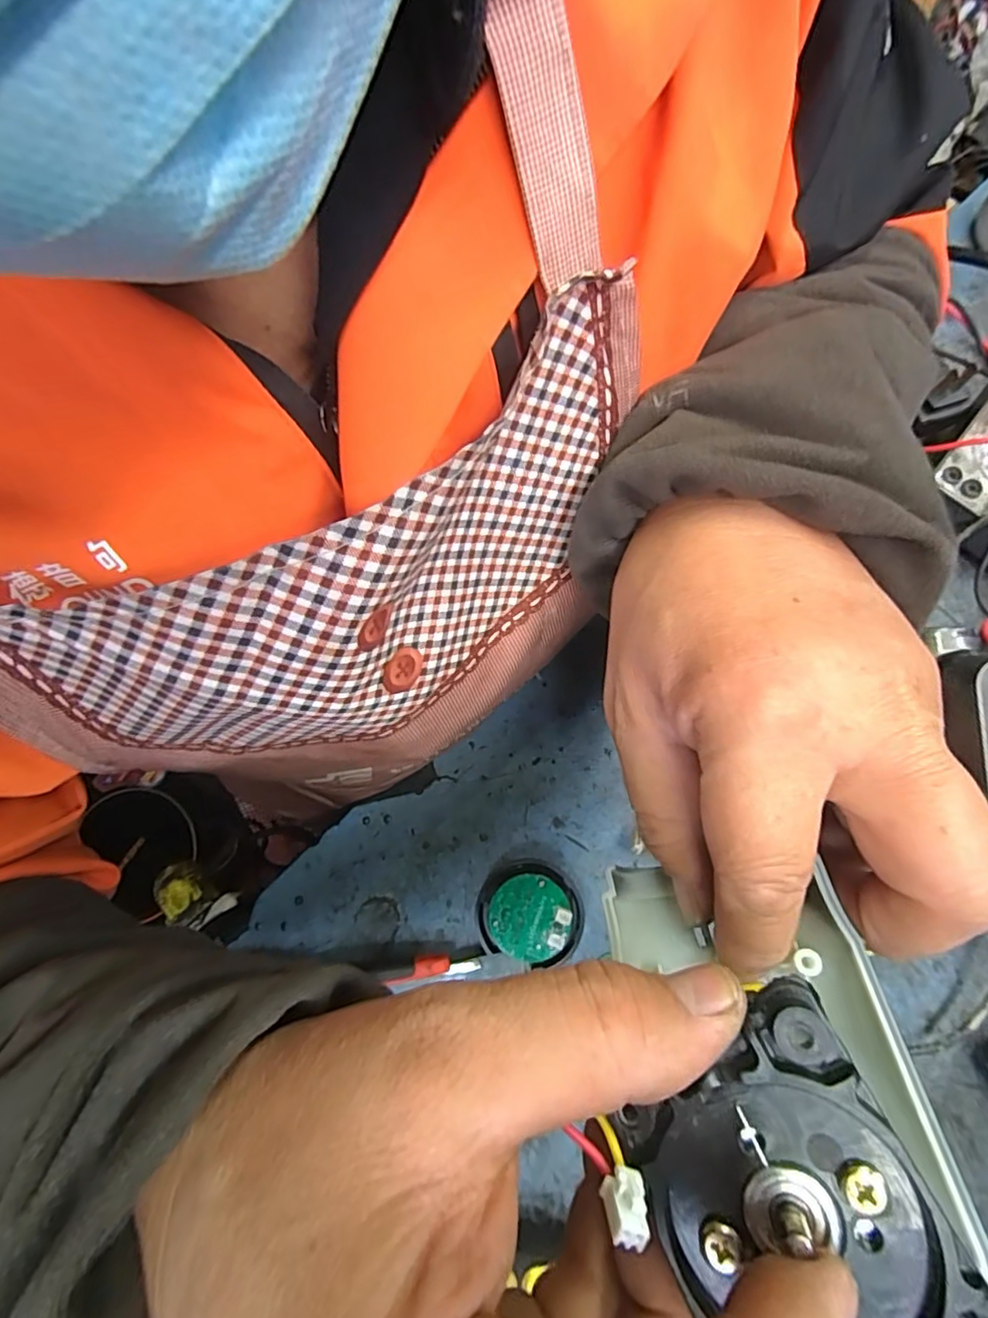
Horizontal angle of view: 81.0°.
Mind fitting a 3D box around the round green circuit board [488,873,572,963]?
[{"bbox_3d":[0.019,0.140,0.312,0.043,0.007,0.043,0,78,1],"label":"round green circuit board"}]

